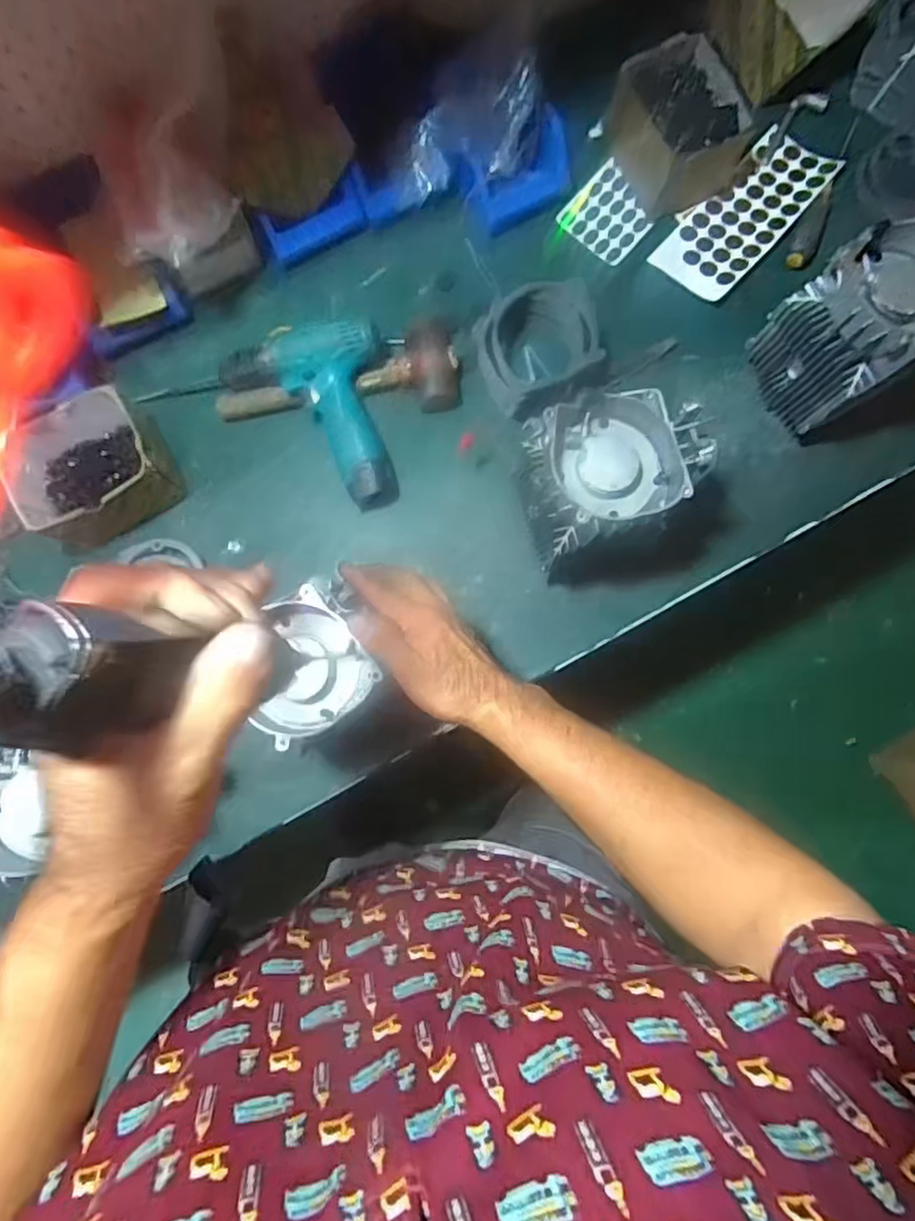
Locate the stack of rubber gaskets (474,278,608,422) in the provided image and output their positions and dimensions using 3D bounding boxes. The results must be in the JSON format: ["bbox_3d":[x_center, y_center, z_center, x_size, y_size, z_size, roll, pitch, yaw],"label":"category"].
[{"bbox_3d":[0.092,-0.294,0.723,0.130,0.061,0.127,-24,83,-3],"label":"stack of rubber gaskets"}]

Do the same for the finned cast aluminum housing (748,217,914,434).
[{"bbox_3d":[0.409,-0.281,0.654,0.139,0.194,0.123,-27,84,-4],"label":"finned cast aluminum housing"}]

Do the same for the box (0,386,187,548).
[{"bbox_3d":[-0.400,-0.159,0.703,0.153,0.089,0.136,-25,83,-4],"label":"box"}]

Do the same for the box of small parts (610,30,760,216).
[{"bbox_3d":[0.256,-0.546,0.737,0.118,0.096,0.152,-28,84,-4],"label":"box of small parts"}]

